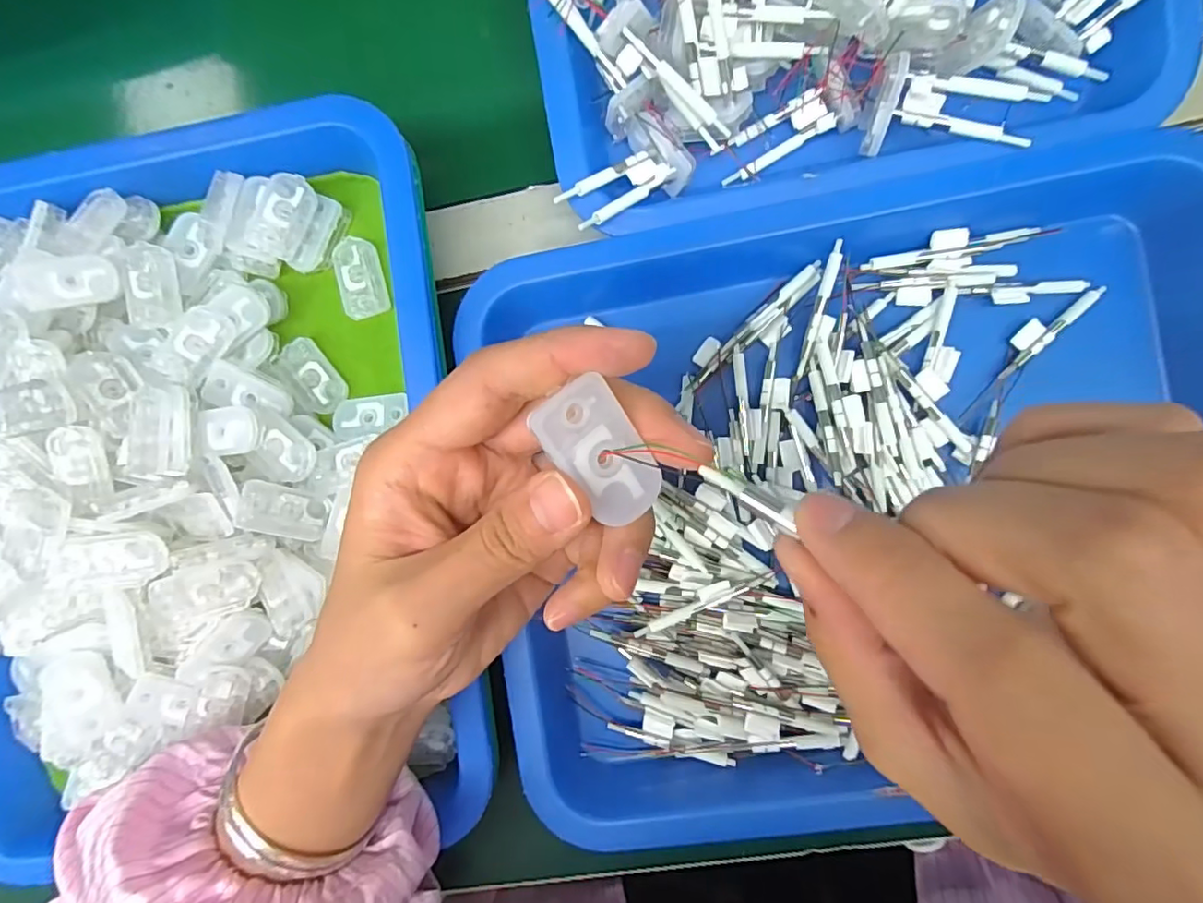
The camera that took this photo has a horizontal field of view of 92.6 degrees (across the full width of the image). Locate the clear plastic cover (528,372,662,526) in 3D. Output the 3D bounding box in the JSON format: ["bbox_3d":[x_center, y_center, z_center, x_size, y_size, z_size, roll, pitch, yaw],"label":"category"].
[{"bbox_3d":[0.000,0.001,0.138,0.021,0.004,0.037,-39,112,-15],"label":"clear plastic cover"}]

